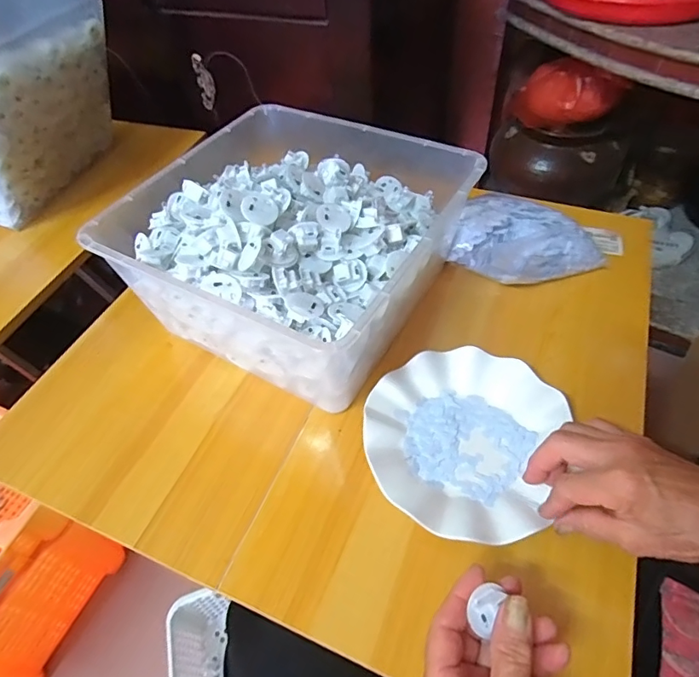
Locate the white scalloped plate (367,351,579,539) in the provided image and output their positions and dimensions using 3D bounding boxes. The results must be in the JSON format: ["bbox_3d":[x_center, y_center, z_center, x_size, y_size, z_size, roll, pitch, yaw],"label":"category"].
[{"bbox_3d":[0.098,0.086,0.437,0.161,0.021,0.178,16,54,17],"label":"white scalloped plate"}]

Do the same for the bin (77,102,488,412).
[{"bbox_3d":[-0.065,-0.116,0.528,0.329,0.139,0.313,23,57,21],"label":"bin"}]

